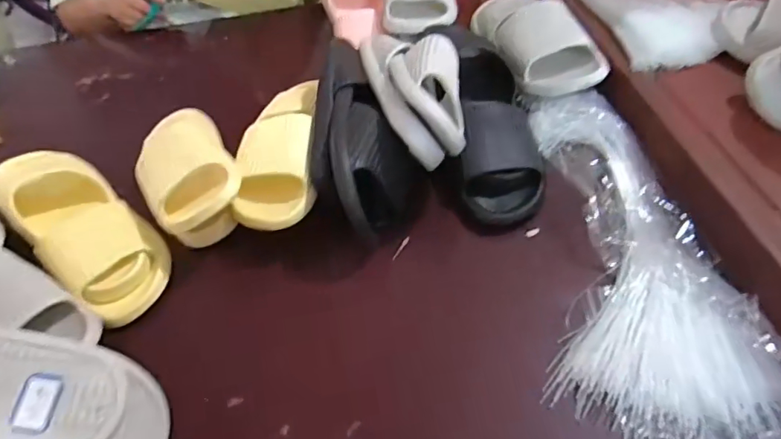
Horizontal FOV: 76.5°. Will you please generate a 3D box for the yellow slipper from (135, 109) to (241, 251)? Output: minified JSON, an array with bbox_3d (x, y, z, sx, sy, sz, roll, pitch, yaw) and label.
[{"bbox_3d":[-0.243,-0.061,0.592,0.100,0.069,0.208,-25,53,-16],"label":"yellow slipper"}]

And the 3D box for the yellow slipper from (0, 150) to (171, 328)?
[{"bbox_3d":[-0.353,-0.003,0.556,0.264,0.056,0.103,41,63,17],"label":"yellow slipper"}]

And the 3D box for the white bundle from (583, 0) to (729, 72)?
[{"bbox_3d":[0.336,-0.356,0.720,0.137,0.047,0.409,-10,50,-3],"label":"white bundle"}]

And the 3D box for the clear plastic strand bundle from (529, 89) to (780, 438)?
[{"bbox_3d":[0.250,0.037,0.500,0.197,0.043,0.459,-1,50,4],"label":"clear plastic strand bundle"}]

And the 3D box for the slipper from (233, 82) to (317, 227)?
[{"bbox_3d":[-0.131,-0.100,0.600,0.089,0.057,0.241,-3,50,2],"label":"slipper"}]

